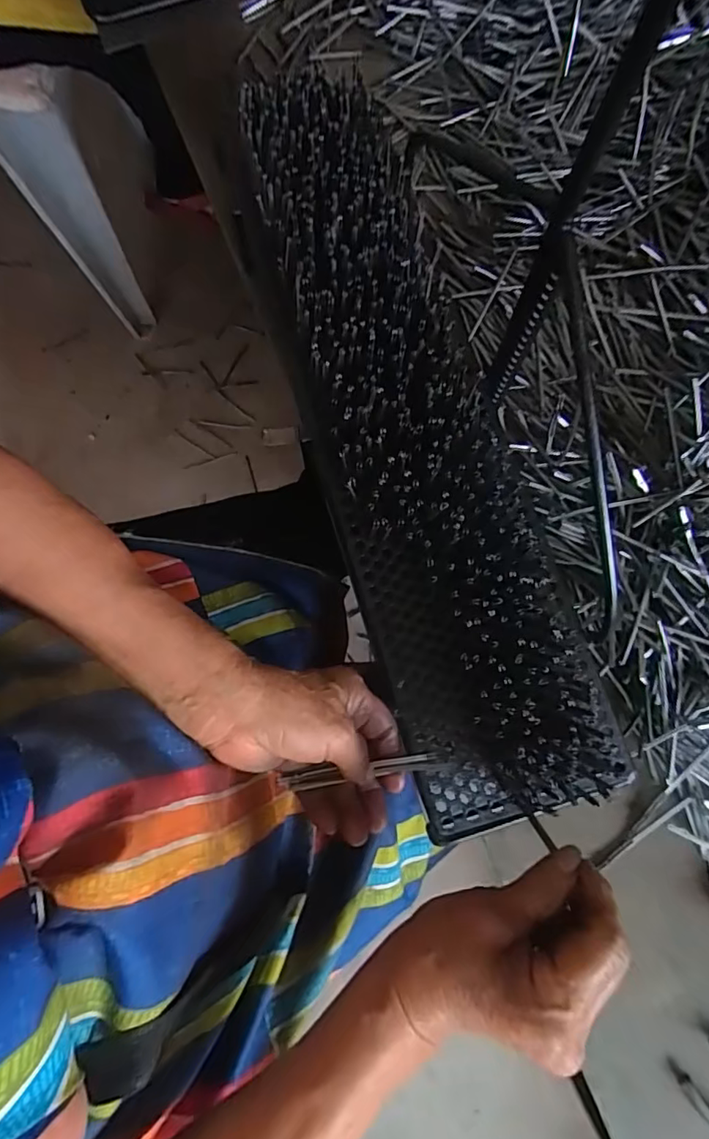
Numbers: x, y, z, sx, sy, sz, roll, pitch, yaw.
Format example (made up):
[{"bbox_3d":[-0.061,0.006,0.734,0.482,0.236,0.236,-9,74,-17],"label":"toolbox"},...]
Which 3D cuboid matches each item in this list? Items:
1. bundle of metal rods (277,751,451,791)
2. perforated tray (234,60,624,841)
[{"bbox_3d":[0.008,0.131,0.355,0.112,0.006,0.011,-6,78,-6],"label":"bundle of metal rods"},{"bbox_3d":[0.035,-0.106,0.407,0.140,0.055,0.564,-17,79,-3],"label":"perforated tray"}]

